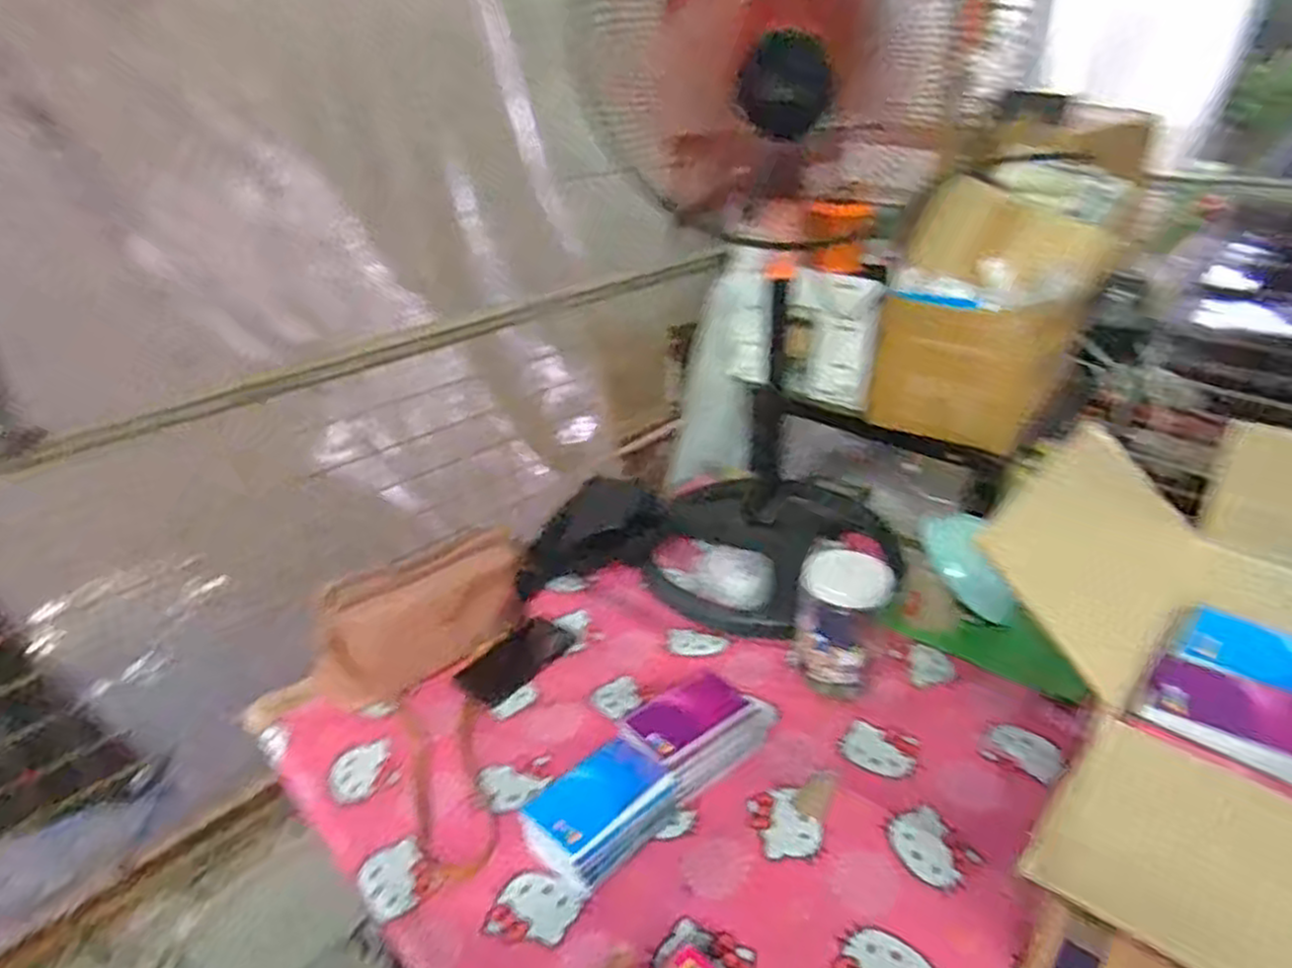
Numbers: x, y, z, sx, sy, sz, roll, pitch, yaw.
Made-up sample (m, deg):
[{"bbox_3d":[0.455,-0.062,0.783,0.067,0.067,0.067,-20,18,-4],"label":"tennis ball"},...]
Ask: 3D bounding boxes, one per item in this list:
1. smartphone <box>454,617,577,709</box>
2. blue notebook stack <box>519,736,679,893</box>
[{"bbox_3d":[-0.173,0.235,1.029,0.078,0.015,0.156,18,34,34],"label":"smartphone"},{"bbox_3d":[-0.047,0.330,0.773,0.090,0.062,0.147,24,37,39],"label":"blue notebook stack"}]

